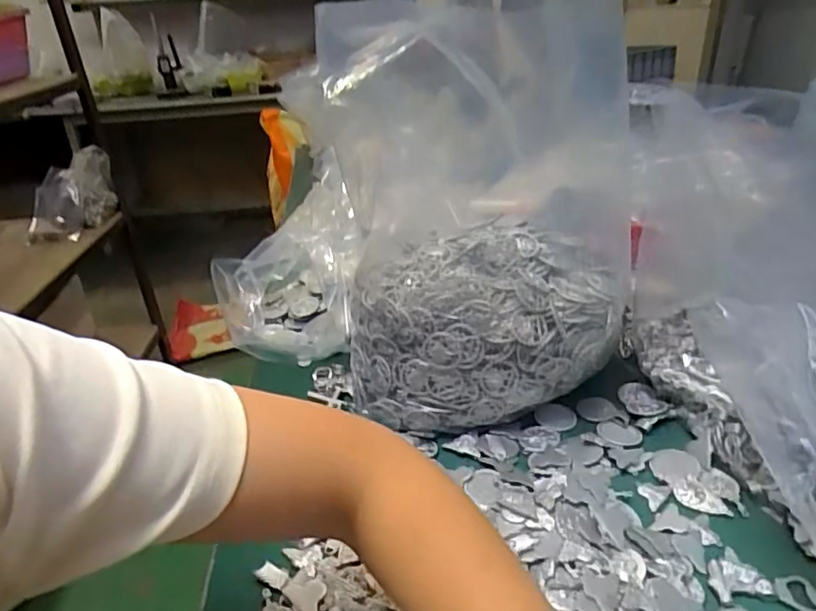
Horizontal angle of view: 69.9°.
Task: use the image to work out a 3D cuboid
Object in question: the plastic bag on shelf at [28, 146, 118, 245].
[{"bbox_3d":[-0.891,-0.296,1.553,0.211,0.181,0.178,-18,30,-24],"label":"plastic bag on shelf"}]

